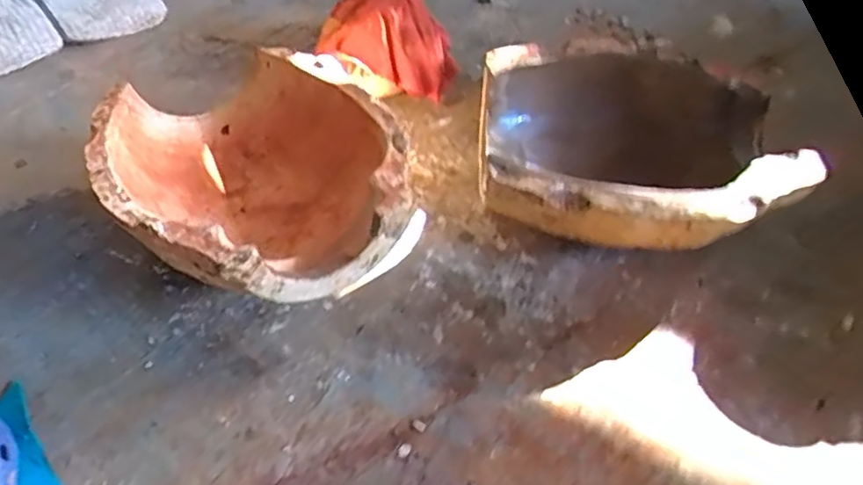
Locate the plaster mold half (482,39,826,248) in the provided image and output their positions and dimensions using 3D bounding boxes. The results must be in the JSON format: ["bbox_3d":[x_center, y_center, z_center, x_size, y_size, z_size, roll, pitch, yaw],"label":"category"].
[{"bbox_3d":[0.221,-0.096,0.731,0.323,0.157,0.294,6,49,-1],"label":"plaster mold half"}]

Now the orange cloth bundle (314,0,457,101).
[{"bbox_3d":[-0.061,-0.288,0.882,0.184,0.123,0.124,38,54,26],"label":"orange cloth bundle"}]

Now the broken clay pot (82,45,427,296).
[{"bbox_3d":[-0.184,-0.063,0.662,0.277,0.156,0.334,-29,58,-27],"label":"broken clay pot"}]

